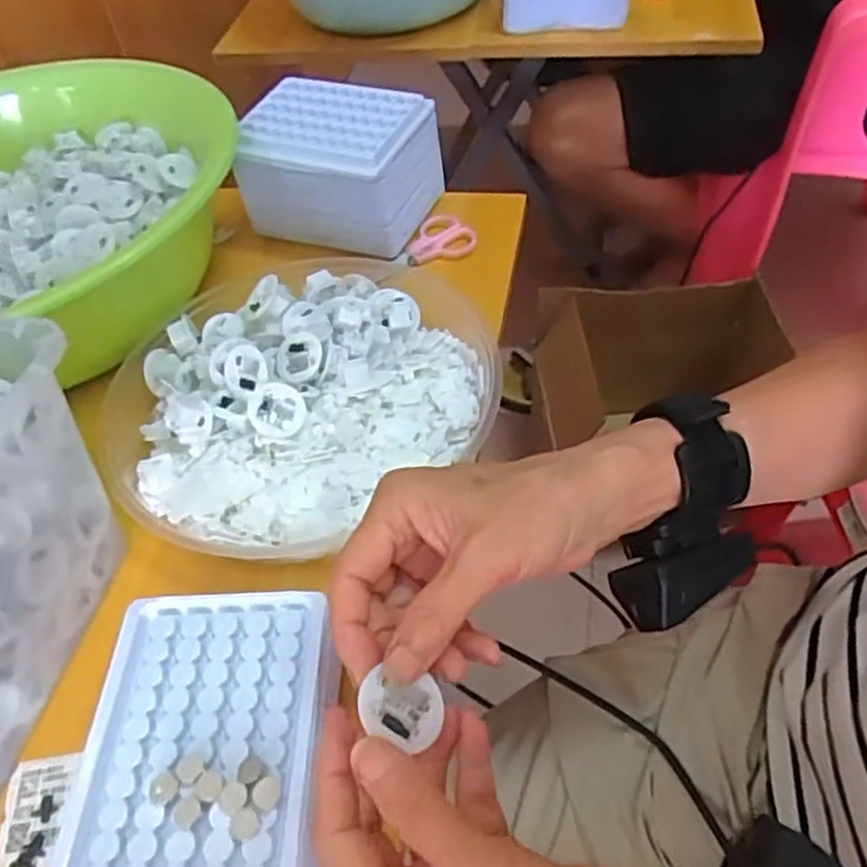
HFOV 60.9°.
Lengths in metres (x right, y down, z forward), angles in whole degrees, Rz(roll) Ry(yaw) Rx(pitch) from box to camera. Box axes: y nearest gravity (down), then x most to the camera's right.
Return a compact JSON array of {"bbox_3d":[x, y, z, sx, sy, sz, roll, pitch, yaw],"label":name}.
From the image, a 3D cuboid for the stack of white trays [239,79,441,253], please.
[{"bbox_3d":[-0.070,-0.203,0.563,0.137,0.086,0.093,13,53,16],"label":"stack of white trays"}]

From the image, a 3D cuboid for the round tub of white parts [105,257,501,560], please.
[{"bbox_3d":[-0.079,-0.028,0.455,0.238,0.056,0.224,-3,50,4],"label":"round tub of white parts"}]

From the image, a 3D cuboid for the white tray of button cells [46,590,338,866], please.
[{"bbox_3d":[-0.097,0.138,0.324,0.103,0.032,0.132,-2,50,4],"label":"white tray of button cells"}]

